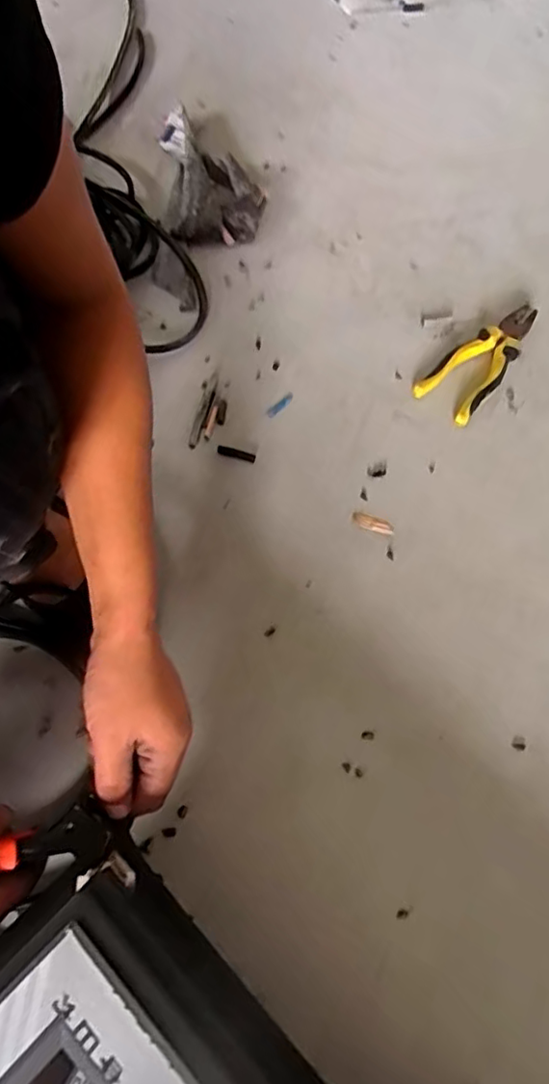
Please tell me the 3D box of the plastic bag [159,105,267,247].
[{"bbox_3d":[-0.082,-0.476,0.780,0.130,0.036,0.236,-3,65,-3],"label":"plastic bag"}]

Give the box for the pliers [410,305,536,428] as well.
[{"bbox_3d":[0.243,-0.216,0.694,0.070,0.023,0.186,38,70,15],"label":"pliers"}]

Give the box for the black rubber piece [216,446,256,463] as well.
[{"bbox_3d":[-0.040,-0.092,0.629,0.041,0.004,0.010,17,66,6],"label":"black rubber piece"}]

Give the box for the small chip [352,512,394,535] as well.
[{"bbox_3d":[0.099,-0.018,0.598,0.041,0.004,0.015,22,66,8],"label":"small chip"}]

